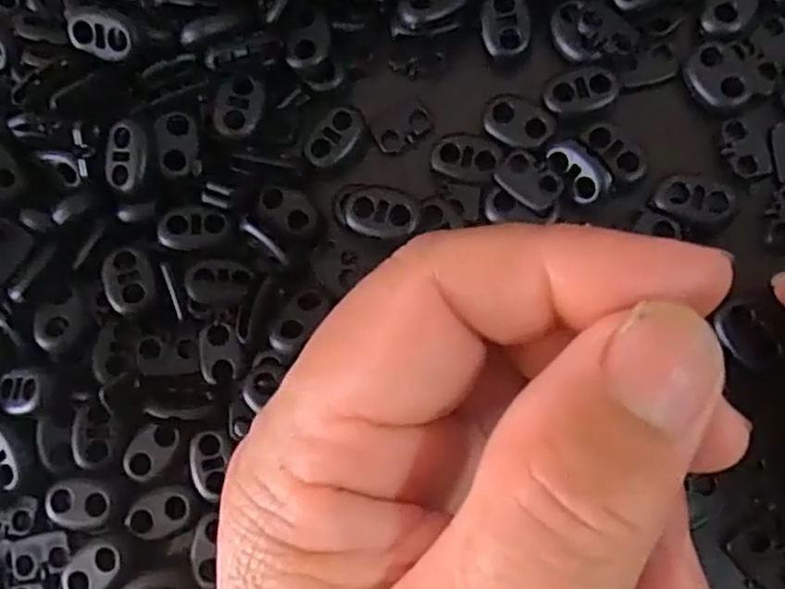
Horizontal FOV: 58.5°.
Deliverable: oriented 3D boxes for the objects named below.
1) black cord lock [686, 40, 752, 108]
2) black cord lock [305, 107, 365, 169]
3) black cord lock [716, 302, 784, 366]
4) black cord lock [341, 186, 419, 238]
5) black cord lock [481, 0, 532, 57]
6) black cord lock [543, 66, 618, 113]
[{"bbox_3d":[0.090,-0.060,0.193,0.014,0.004,0.018,-32,78,1],"label":"black cord lock"},{"bbox_3d":[-0.016,-0.046,0.205,0.012,0.006,0.019,34,86,11],"label":"black cord lock"},{"bbox_3d":[0.091,0.011,0.180,0.011,0.004,0.018,-38,81,1],"label":"black cord lock"},{"bbox_3d":[-0.003,-0.022,0.193,0.021,0.008,0.013,6,82,8],"label":"black cord lock"},{"bbox_3d":[0.033,-0.078,0.202,0.014,0.006,0.017,-10,80,5],"label":"black cord lock"},{"bbox_3d":[0.053,-0.058,0.196,0.020,0.004,0.011,-10,80,5],"label":"black cord lock"}]

